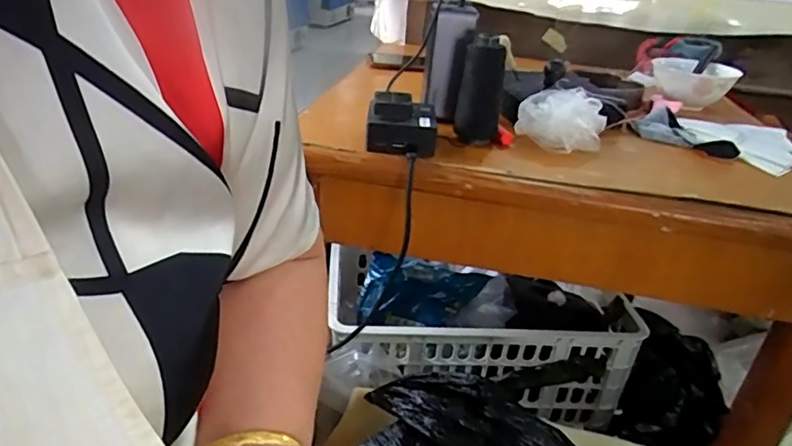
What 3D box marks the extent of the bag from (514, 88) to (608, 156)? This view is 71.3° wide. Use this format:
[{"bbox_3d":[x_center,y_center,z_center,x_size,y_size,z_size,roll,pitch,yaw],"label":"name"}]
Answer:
[{"bbox_3d":[0.181,-0.114,0.604,0.092,0.047,0.075,16,30,18],"label":"bag"}]

